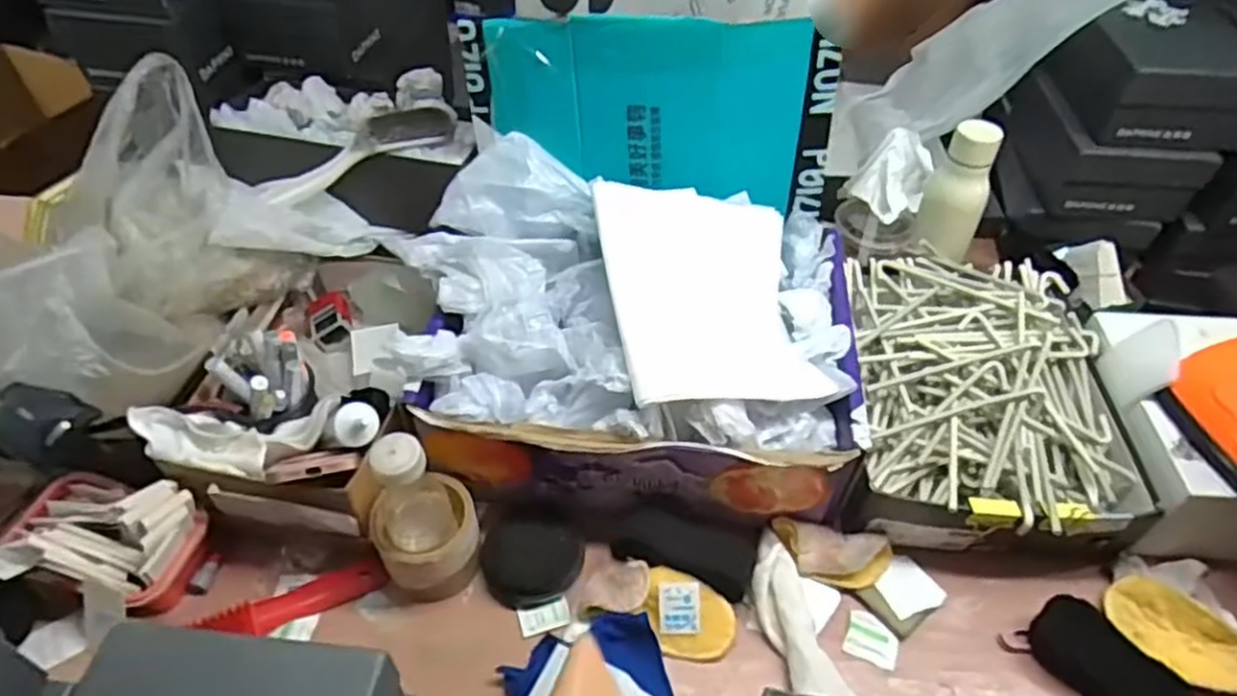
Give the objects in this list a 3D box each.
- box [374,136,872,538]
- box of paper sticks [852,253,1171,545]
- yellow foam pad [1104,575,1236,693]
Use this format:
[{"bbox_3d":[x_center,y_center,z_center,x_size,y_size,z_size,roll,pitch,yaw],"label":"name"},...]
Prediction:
[{"bbox_3d":[0.013,-0.017,0.744,0.424,0.199,0.320,1,48,0],"label":"box"},{"bbox_3d":[0.363,0.042,0.770,0.240,0.098,0.322,2,48,1],"label":"box of paper sticks"},{"bbox_3d":[0.493,0.255,0.659,0.121,0.034,0.065,29,54,23],"label":"yellow foam pad"}]

